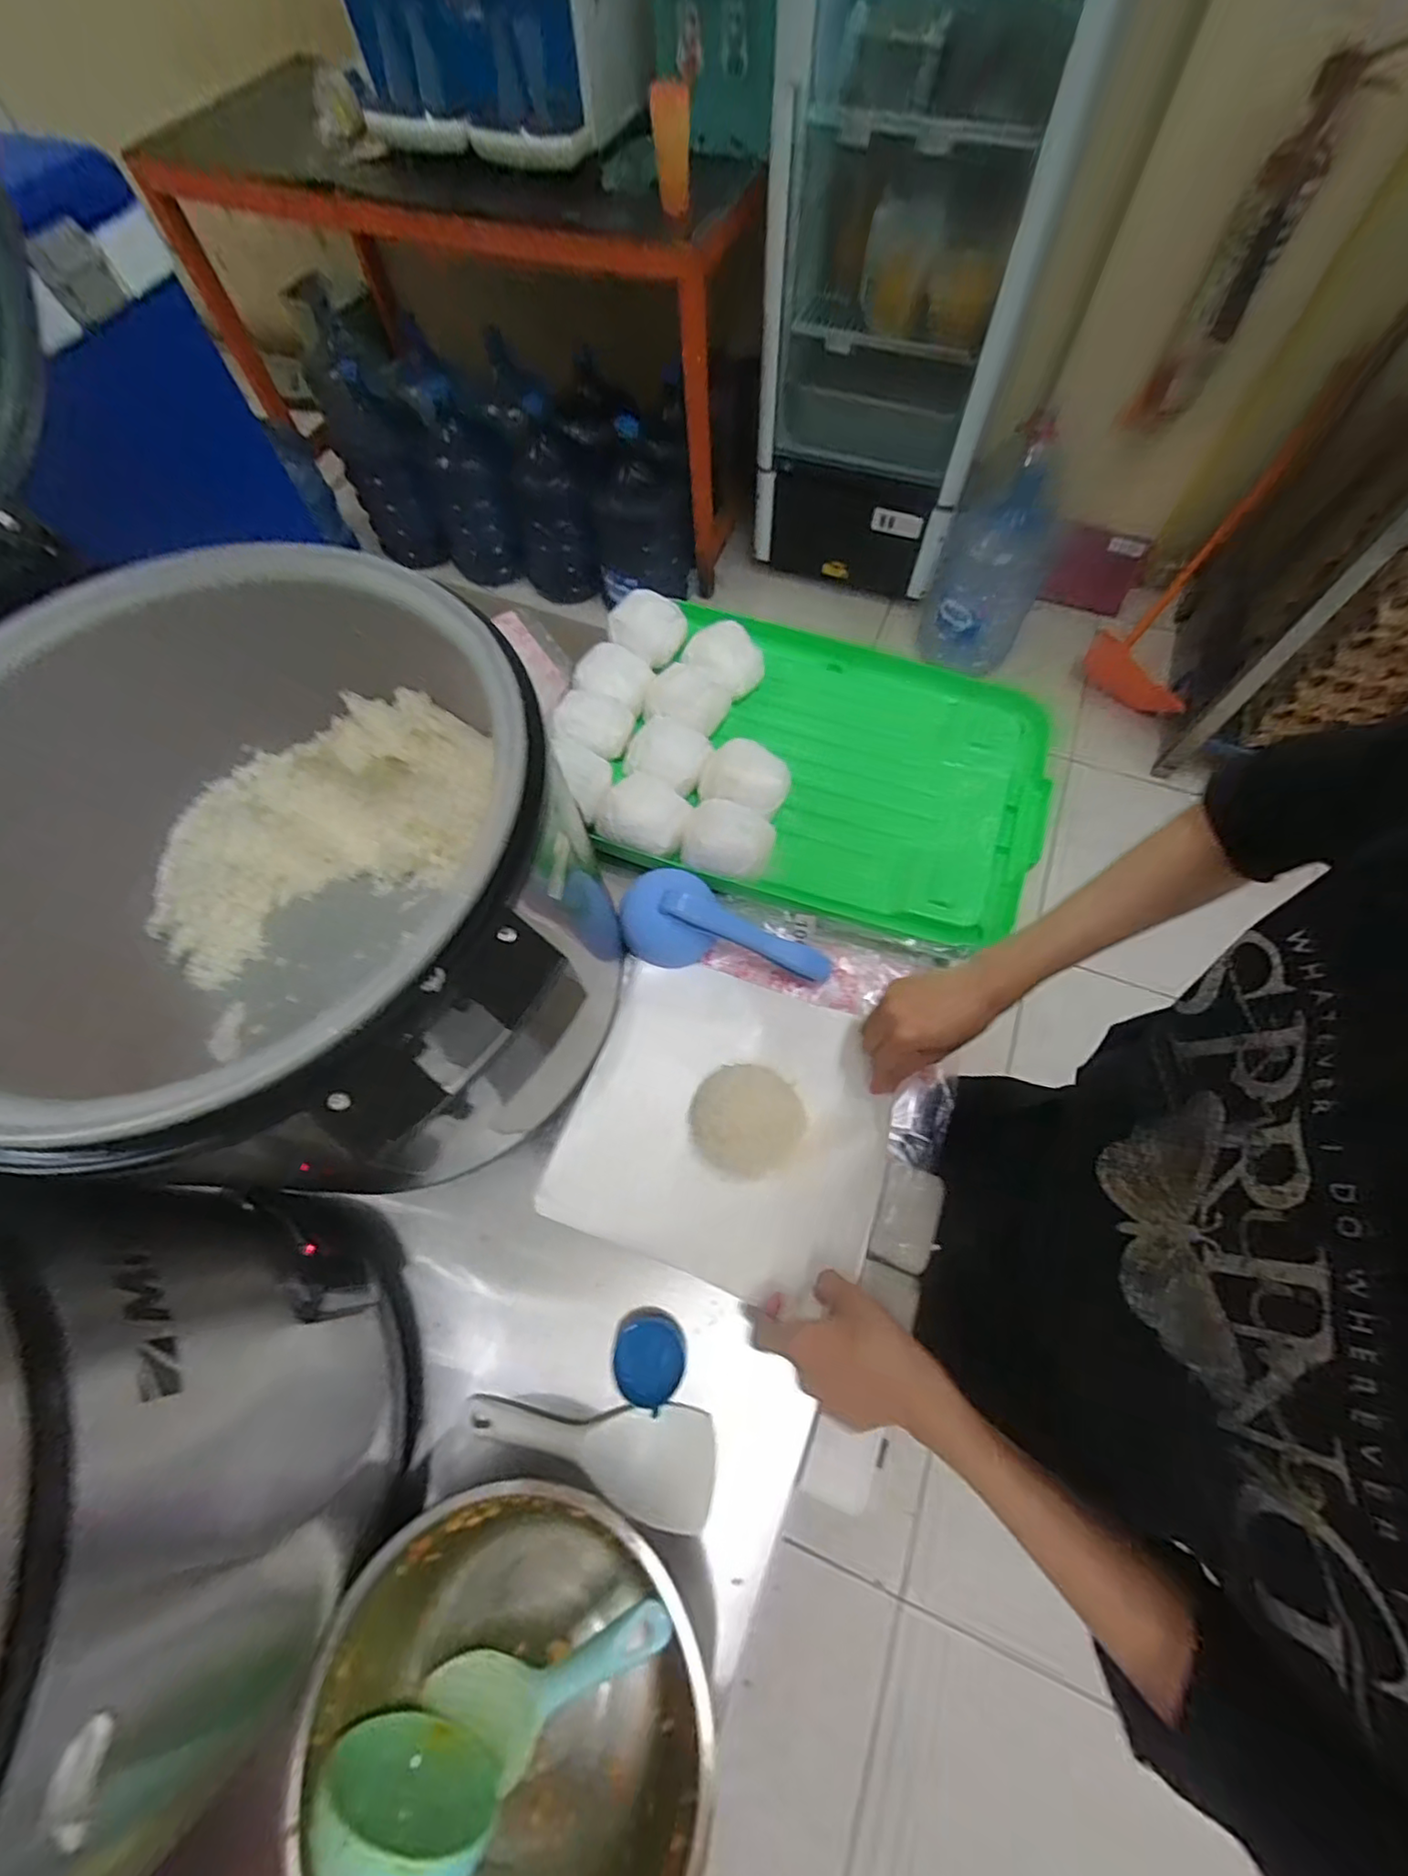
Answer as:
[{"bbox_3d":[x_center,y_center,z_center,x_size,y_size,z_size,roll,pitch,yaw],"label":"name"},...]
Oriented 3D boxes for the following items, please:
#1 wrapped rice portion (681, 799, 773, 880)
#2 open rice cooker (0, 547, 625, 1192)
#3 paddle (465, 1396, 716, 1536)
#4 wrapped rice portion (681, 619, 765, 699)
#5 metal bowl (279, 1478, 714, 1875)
[{"bbox_3d":[0.025,-0.094,0.643,0.088,0.048,0.077,18,67,9],"label":"wrapped rice portion"},{"bbox_3d":[-0.257,-0.013,0.461,0.347,0.314,0.339,0,65,1],"label":"open rice cooker"},{"bbox_3d":[-0.081,0.356,0.455,0.181,0.024,0.069,14,66,7],"label":"paddle"},{"bbox_3d":[0.025,-0.330,0.741,0.091,0.054,0.083,0,65,1],"label":"wrapped rice portion"},{"bbox_3d":[-0.114,0.463,0.384,0.217,0.089,0.221,0,65,1],"label":"metal bowl"}]

